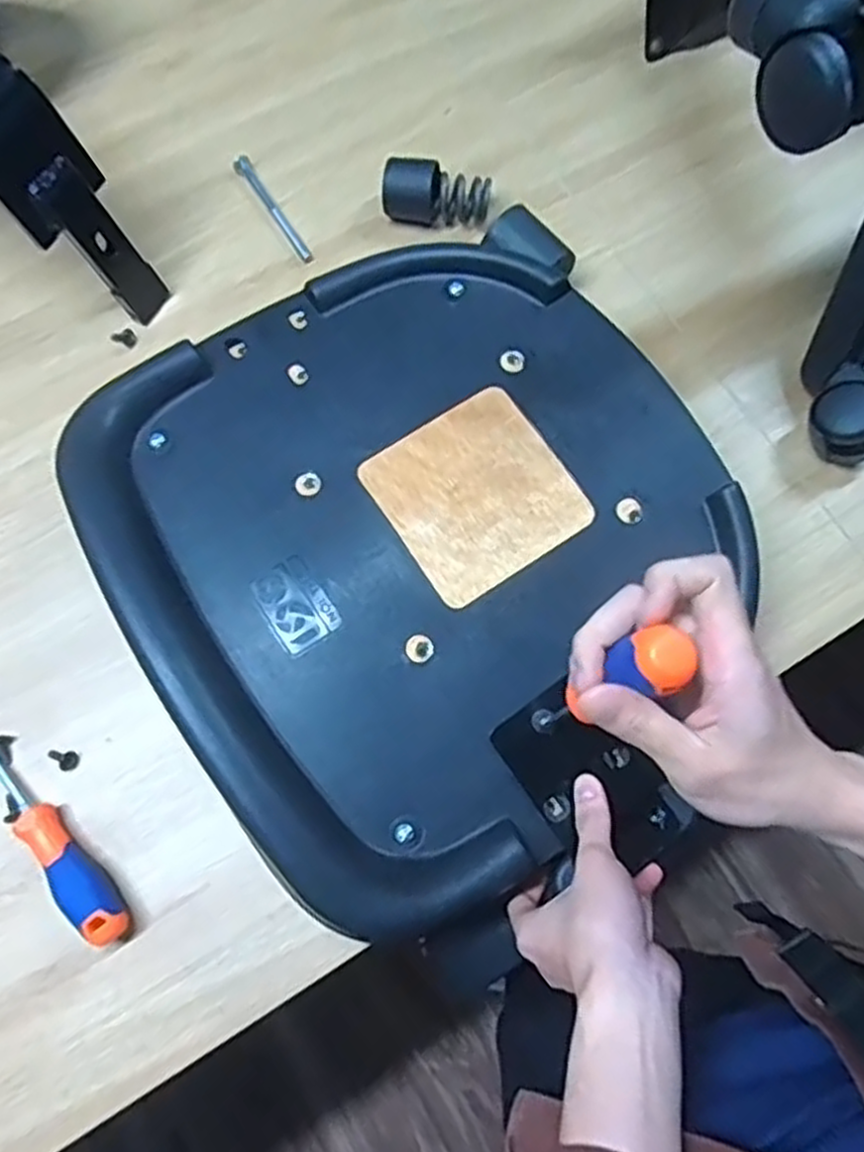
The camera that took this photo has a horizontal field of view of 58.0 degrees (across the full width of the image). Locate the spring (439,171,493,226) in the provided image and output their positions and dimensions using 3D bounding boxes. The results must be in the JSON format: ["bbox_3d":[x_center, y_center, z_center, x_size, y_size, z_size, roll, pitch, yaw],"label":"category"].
[{"bbox_3d":[0.029,-0.328,0.674,0.043,0.036,0.033,-2,75,0],"label":"spring"}]

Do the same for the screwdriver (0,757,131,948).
[{"bbox_3d":[-0.271,0.178,0.541,0.029,0.032,0.179,-42,78,-10],"label":"screwdriver"}]

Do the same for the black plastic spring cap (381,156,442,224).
[{"bbox_3d":[-0.017,-0.331,0.677,0.049,0.046,0.043,4,75,2],"label":"black plastic spring cap"}]

